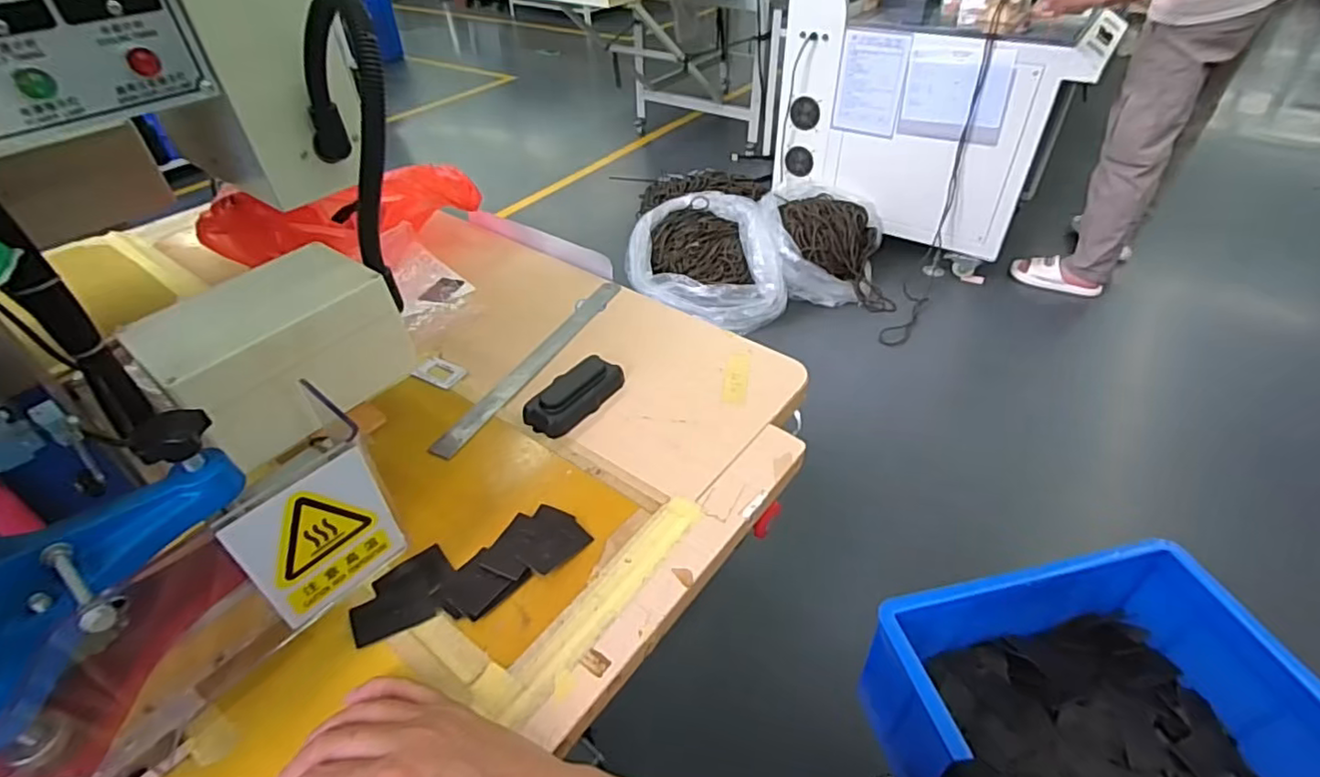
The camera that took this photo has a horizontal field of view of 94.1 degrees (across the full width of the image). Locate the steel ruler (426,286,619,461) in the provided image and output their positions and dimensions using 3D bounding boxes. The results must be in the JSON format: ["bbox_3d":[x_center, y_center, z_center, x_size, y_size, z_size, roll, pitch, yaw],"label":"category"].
[{"bbox_3d":[-0.132,-0.036,0.678,0.032,0.005,0.323,12,43,26],"label":"steel ruler"}]

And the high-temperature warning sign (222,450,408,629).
[{"bbox_3d":[-0.200,0.092,0.369,0.009,0.096,0.080,31,51,32],"label":"high-temperature warning sign"}]

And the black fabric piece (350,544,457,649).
[{"bbox_3d":[-0.192,0.155,0.461,0.077,0.005,0.054,-31,49,-28],"label":"black fabric piece"}]

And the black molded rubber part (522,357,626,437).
[{"bbox_3d":[-0.085,0.005,0.612,0.050,0.022,0.104,24,48,27],"label":"black molded rubber part"}]

